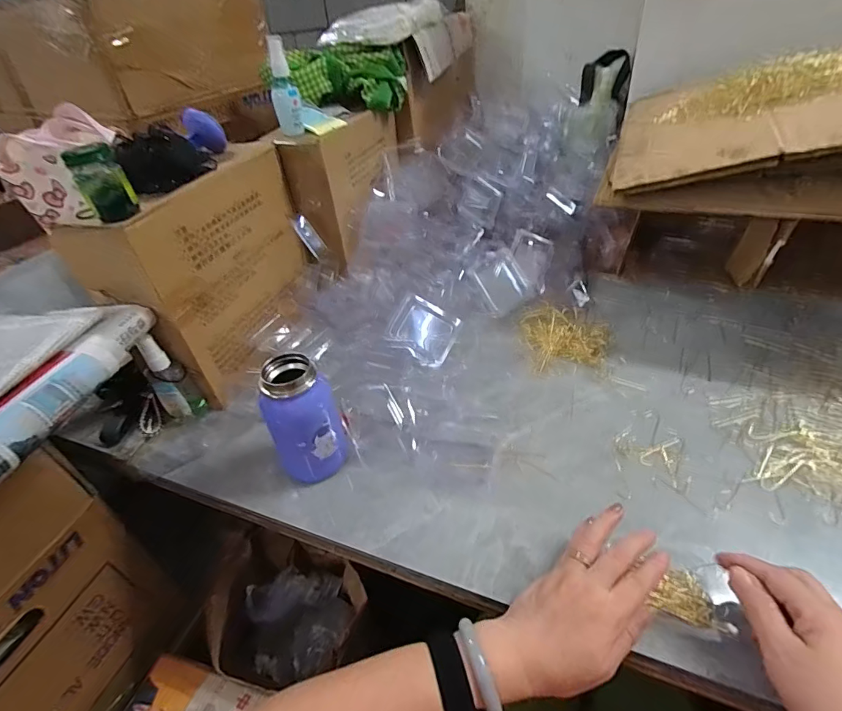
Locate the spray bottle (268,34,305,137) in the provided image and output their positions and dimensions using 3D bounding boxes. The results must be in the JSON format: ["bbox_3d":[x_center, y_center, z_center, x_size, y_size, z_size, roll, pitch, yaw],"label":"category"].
[{"bbox_3d":[-0.193,-0.373,0.625,0.035,0.118,0.026,-14,40,-9],"label":"spray bottle"}]

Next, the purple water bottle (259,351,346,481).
[{"bbox_3d":[-0.122,0.071,0.481,0.071,0.138,0.068,-15,41,-11],"label":"purple water bottle"}]

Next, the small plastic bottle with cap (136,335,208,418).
[{"bbox_3d":[-0.314,0.031,0.556,0.037,0.120,0.030,6,41,13],"label":"small plastic bottle with cap"}]

